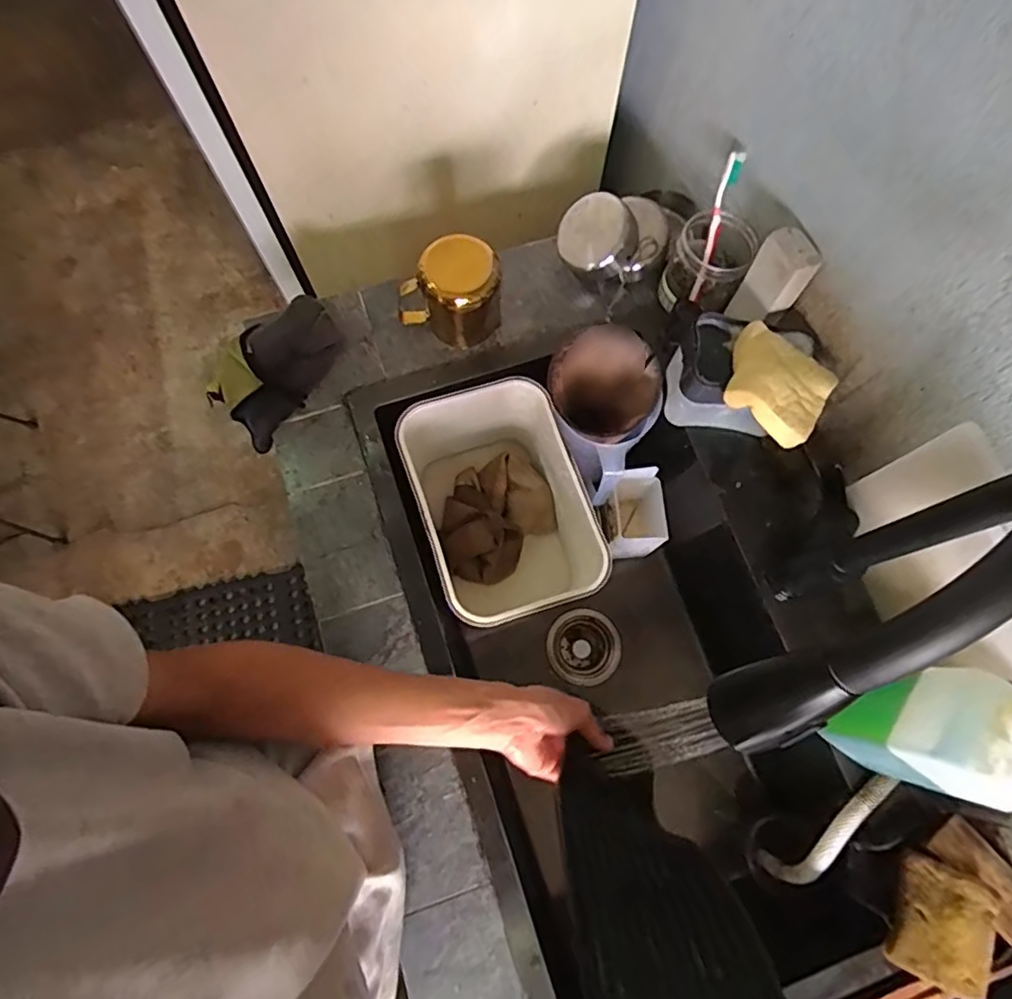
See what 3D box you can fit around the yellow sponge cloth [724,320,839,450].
[{"bbox_3d":[0.276,-0.121,0.599,0.105,0.024,0.102,33,77,8],"label":"yellow sponge cloth"}]

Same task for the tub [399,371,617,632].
[{"bbox_3d":[-0.003,0.022,0.812,0.202,0.247,0.278,-18,75,-7],"label":"tub"}]

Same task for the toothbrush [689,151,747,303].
[{"bbox_3d":[0.246,-0.317,0.695,0.017,0.161,0.020,11,30,2],"label":"toothbrush"}]

